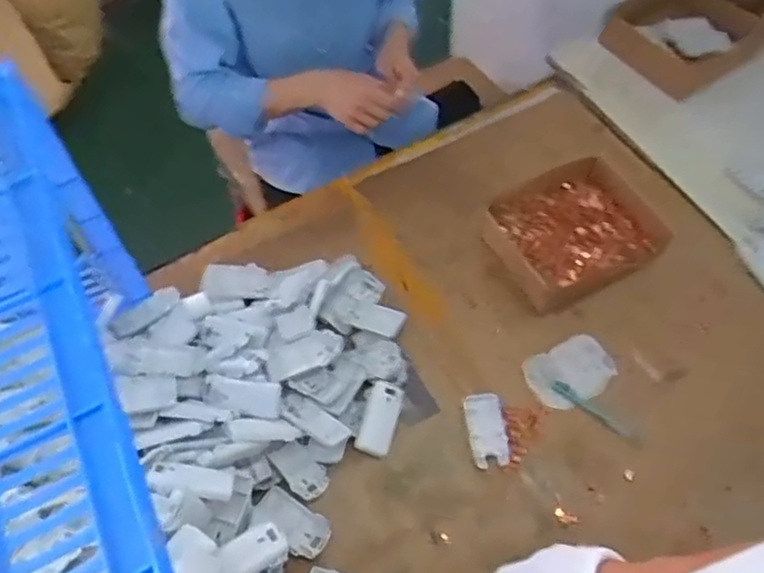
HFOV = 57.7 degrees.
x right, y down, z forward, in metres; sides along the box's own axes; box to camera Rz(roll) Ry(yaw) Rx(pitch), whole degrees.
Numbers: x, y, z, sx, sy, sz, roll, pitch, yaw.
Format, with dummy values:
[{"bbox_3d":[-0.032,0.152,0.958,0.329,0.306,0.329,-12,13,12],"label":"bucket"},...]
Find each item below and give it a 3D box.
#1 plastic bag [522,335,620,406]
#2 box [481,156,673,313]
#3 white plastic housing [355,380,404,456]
[{"bbox_3d":[0.251,0.112,0.919,0.113,0.013,0.080,-24,59,-12],"label":"plastic bag"},{"bbox_3d":[0.275,-0.083,1.013,0.223,0.052,0.191,-23,59,-11],"label":"box"},{"bbox_3d":[-0.001,0.166,0.887,0.044,0.014,0.096,15,59,12],"label":"white plastic housing"}]

